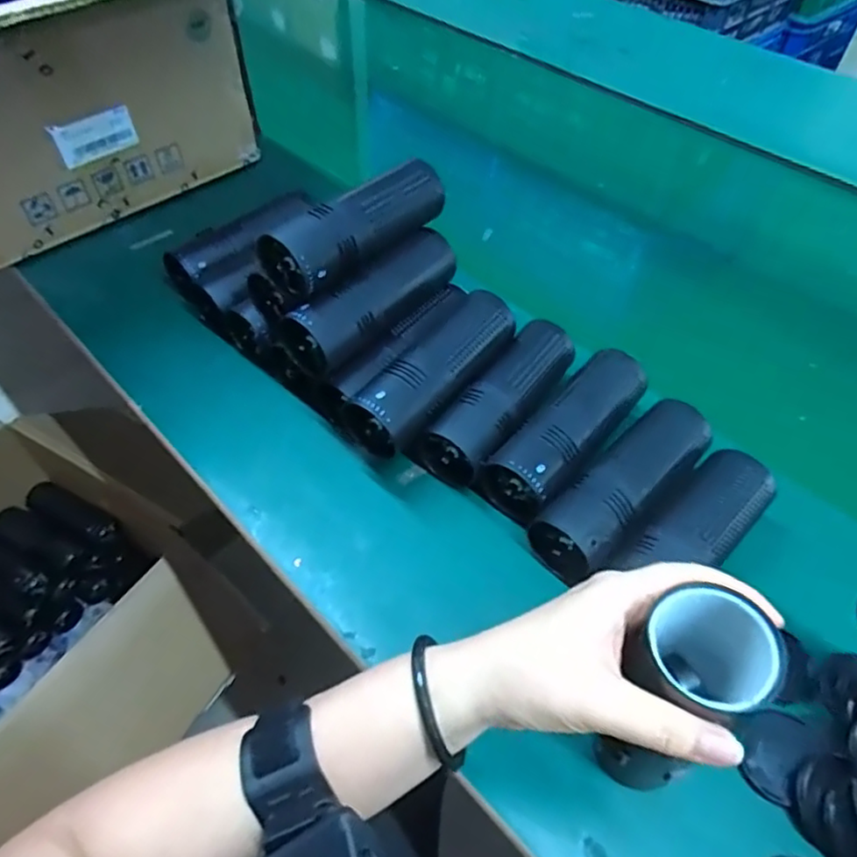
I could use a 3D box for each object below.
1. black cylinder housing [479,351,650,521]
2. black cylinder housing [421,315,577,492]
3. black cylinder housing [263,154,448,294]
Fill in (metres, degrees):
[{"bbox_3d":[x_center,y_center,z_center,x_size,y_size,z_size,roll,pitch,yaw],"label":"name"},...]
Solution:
[{"bbox_3d":[0.115,0.002,0.497,0.060,0.049,0.175,35,59,25],"label":"black cylinder housing"},{"bbox_3d":[0.065,-0.026,0.510,0.053,0.046,0.167,32,58,22],"label":"black cylinder housing"},{"bbox_3d":[-0.052,-0.170,0.506,0.048,0.045,0.168,33,58,23],"label":"black cylinder housing"}]

